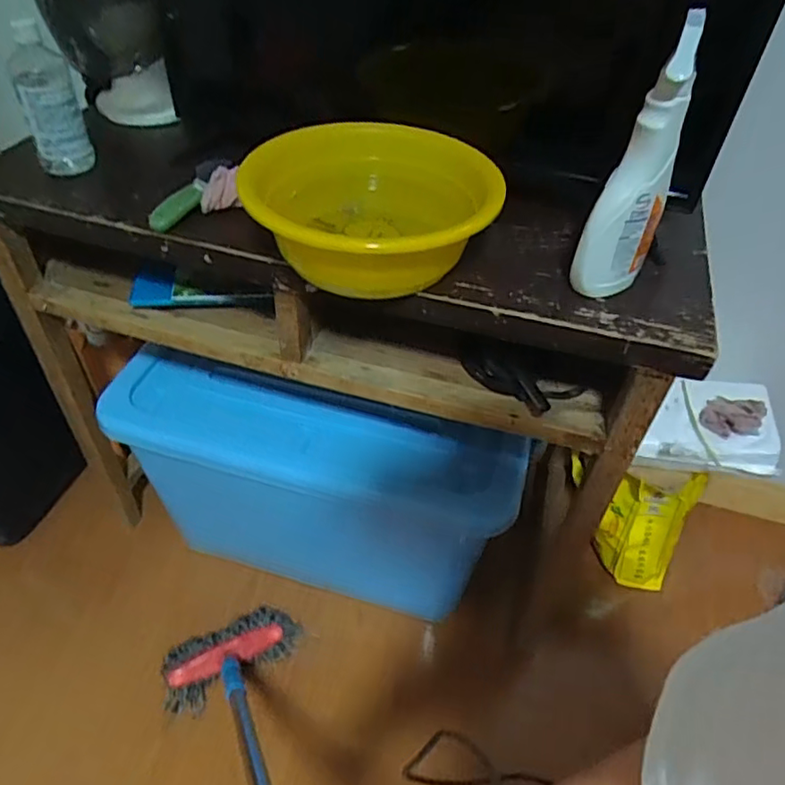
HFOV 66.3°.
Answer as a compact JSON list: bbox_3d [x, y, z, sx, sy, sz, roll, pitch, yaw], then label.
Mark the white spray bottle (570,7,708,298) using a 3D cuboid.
[{"bbox_3d":[0.244,-0.214,0.589,0.060,0.252,0.072,27,49,20],"label":"white spray bottle"}]

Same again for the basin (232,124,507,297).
[{"bbox_3d":[-0.019,-0.193,0.686,0.248,0.122,0.270,2,45,-2],"label":"basin"}]

